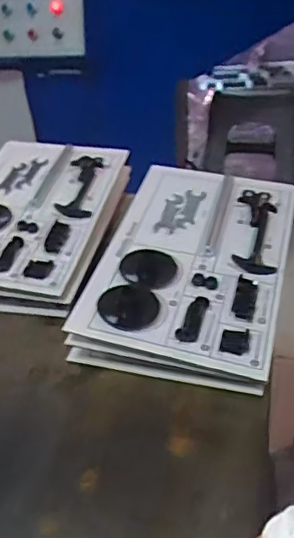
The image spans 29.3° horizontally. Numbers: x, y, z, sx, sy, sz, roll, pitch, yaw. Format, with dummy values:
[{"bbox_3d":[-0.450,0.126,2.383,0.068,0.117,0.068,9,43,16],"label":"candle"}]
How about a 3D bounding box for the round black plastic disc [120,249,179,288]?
[{"bbox_3d":[0.001,-0.004,0.697,0.068,0.007,0.073,-7,37,-6],"label":"round black plastic disc"}]

